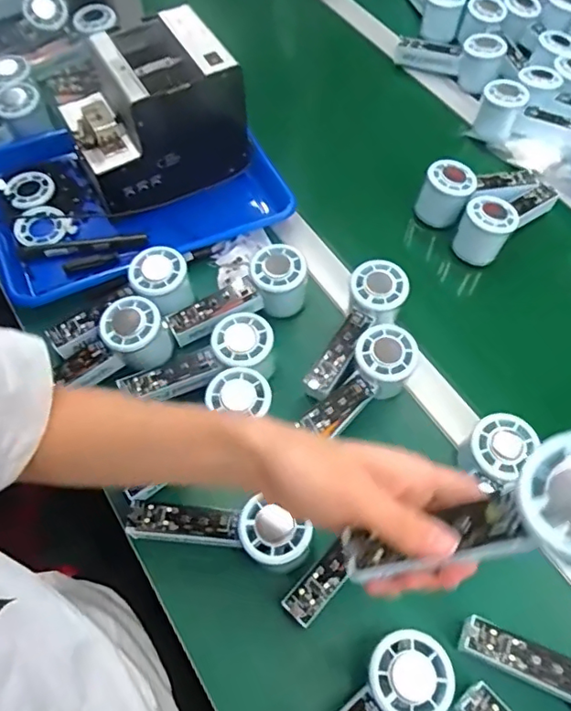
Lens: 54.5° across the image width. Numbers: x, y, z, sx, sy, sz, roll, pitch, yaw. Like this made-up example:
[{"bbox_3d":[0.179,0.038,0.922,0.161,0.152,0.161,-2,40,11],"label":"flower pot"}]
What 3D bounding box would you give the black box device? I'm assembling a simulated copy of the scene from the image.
[{"bbox_3d":[-0.148,-0.272,0.616,0.178,0.135,0.133,-25,64,-15],"label":"black box device"}]

